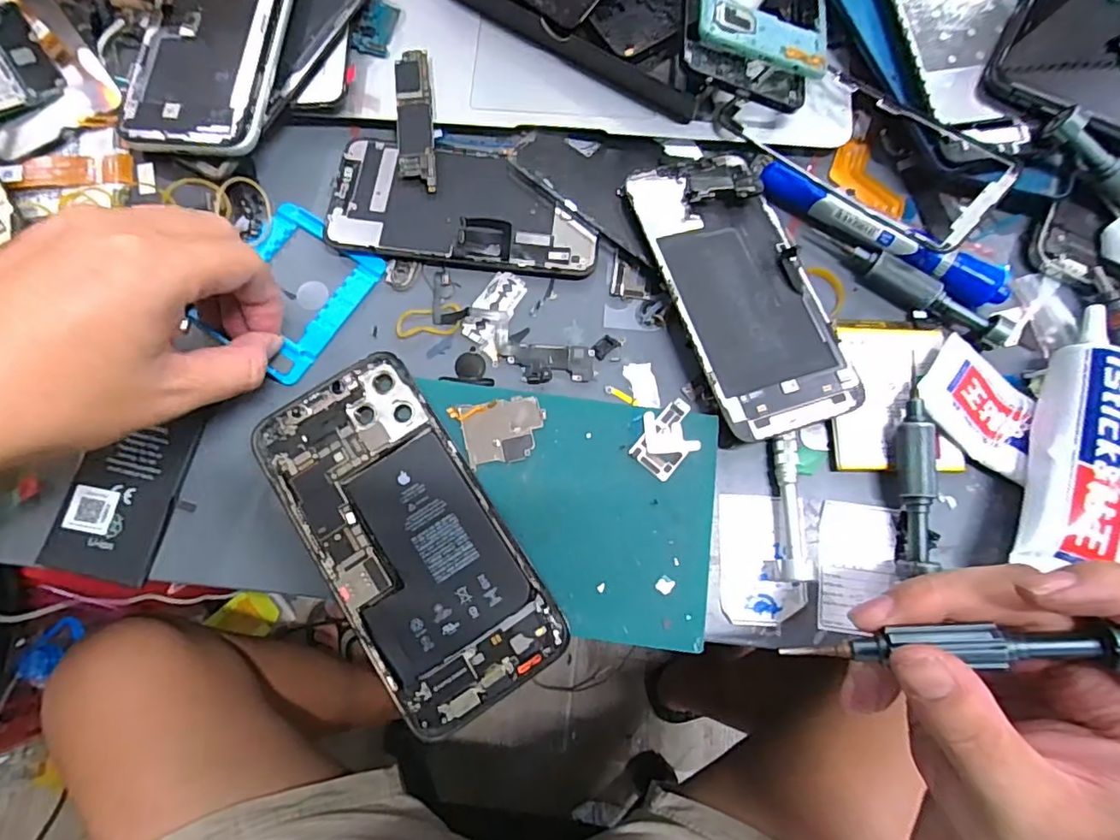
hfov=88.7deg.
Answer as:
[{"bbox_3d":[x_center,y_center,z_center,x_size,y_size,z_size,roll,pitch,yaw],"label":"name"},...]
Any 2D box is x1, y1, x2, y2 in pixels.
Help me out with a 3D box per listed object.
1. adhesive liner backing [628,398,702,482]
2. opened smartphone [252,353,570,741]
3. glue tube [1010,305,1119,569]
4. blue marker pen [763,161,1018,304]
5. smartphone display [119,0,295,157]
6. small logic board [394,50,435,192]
[{"bbox_3d":[0.050,0.008,0.269,0.036,0.005,0.027,-41,79,-10],"label":"adhesive liner backing"},{"bbox_3d":[-0.068,0.050,0.253,0.076,0.006,0.159,-31,77,-10],"label":"opened smartphone"},{"bbox_3d":[0.242,0.007,0.262,0.033,0.026,0.133,24,76,6],"label":"glue tube"},{"bbox_3d":[0.166,-0.097,0.298,0.133,0.022,0.022,29,77,7],"label":"blue marker pen"},{"bbox_3d":[-0.188,-0.209,0.311,0.072,0.007,0.143,7,79,3],"label":"smartphone display"},{"bbox_3d":[-0.081,-0.168,0.319,0.020,0.004,0.085,-4,79,-4],"label":"small logic board"}]

